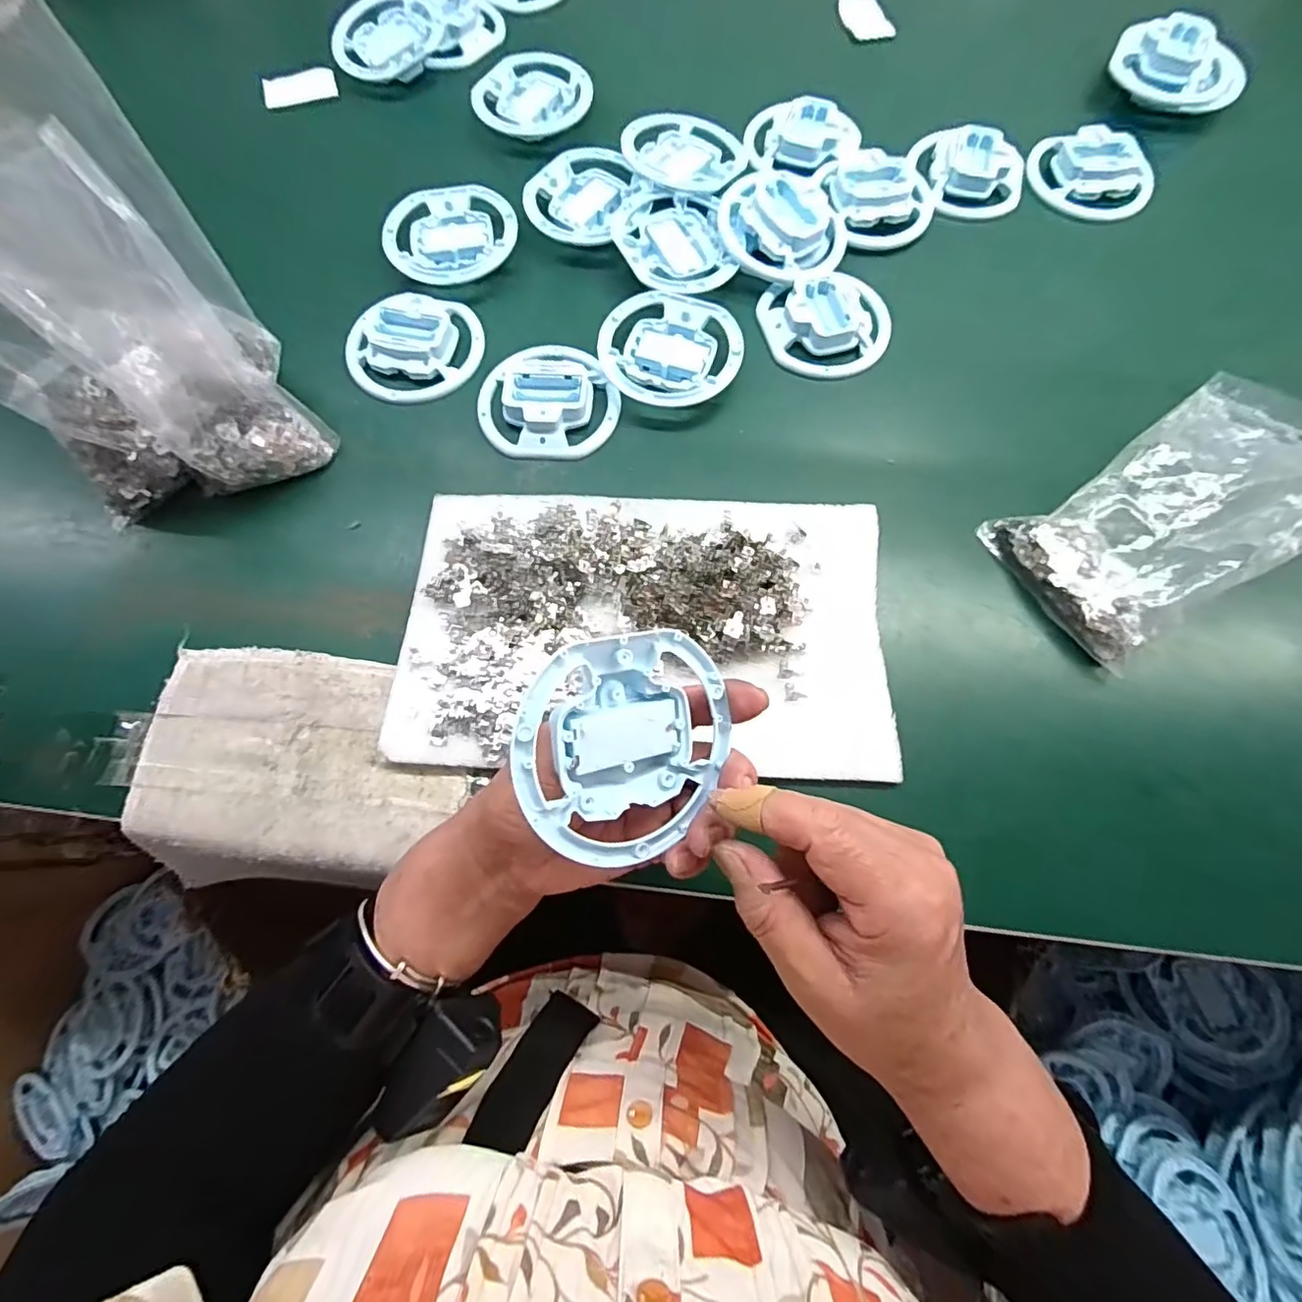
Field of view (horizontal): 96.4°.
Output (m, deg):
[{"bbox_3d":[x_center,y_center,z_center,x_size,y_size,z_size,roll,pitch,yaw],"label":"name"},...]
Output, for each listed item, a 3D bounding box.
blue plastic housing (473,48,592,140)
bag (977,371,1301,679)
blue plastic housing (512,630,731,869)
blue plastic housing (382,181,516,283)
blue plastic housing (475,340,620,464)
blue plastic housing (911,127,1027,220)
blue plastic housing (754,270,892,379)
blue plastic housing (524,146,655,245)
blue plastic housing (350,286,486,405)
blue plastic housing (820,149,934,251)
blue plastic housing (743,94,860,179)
[{"bbox_3d":[-0.106,-0.508,0.532,0.103,0.016,0.107,1,73,1],"label":"blue plastic housing"},{"bbox_3d":[0.343,-0.094,0.371,0.201,0.071,0.119,-30,75,-8],"label":"bag"},{"bbox_3d":[-0.013,0.041,0.262,0.100,0.021,0.096,-2,94,-32],"label":"blue plastic housing"},{"bbox_3d":[-0.161,-0.340,0.473,0.102,0.013,0.098,0,73,0],"label":"blue plastic housing"},{"bbox_3d":[-0.076,-0.187,0.430,0.101,0.020,0.093,-4,73,-1],"label":"blue plastic housing"},{"bbox_3d":[0.271,-0.411,0.500,0.096,0.022,0.085,22,75,7],"label":"blue plastic housing"},{"bbox_3d":[0.137,-0.254,0.451,0.101,0.017,0.089,-5,73,-1],"label":"blue plastic housing"},{"bbox_3d":[-0.060,-0.377,0.483,0.094,0.016,0.093,0,73,0],"label":"blue plastic housing"},{"bbox_3d":[-0.182,-0.234,0.441,0.096,0.017,0.089,0,73,0],"label":"blue plastic housing"},{"bbox_3d":[0.192,-0.378,0.486,0.083,0.026,0.087,-21,74,-6],"label":"blue plastic housing"},{"bbox_3d":[0.129,-0.449,0.512,0.093,0.018,0.090,0,73,0],"label":"blue plastic housing"}]

